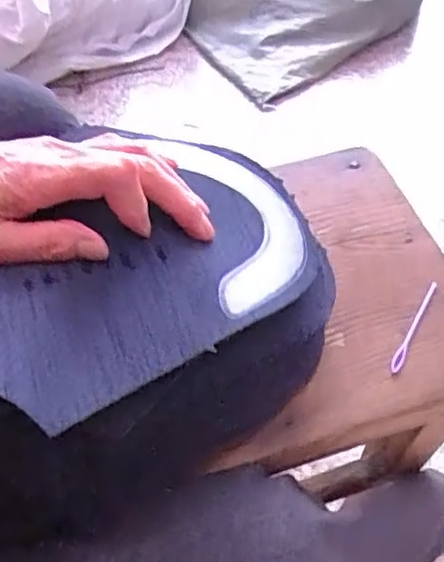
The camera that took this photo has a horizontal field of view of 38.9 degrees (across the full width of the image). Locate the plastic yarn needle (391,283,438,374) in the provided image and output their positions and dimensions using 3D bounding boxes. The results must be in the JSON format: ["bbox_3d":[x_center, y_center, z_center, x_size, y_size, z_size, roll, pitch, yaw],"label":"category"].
[{"bbox_3d":[0.135,0.031,0.439,0.008,0.007,0.082,26,57,19],"label":"plastic yarn needle"}]

